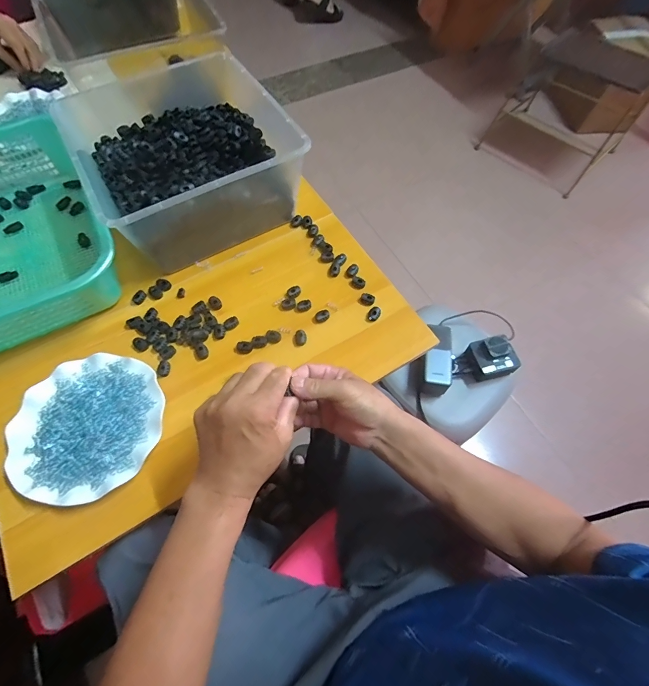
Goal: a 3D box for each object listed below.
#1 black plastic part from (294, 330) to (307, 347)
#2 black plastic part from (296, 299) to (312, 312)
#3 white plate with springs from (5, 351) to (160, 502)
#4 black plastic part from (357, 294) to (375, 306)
[{"bbox_3d":[-0.035,-0.008,0.517,0.019,0.009,0.023,-2,64,-2],"label":"black plastic part"},{"bbox_3d":[-0.032,-0.057,0.538,0.024,0.007,0.017,-28,68,-13],"label":"black plastic part"},{"bbox_3d":[-0.299,0.102,0.447,0.176,0.031,0.179,0,64,0],"label":"white plate with springs"},{"bbox_3d":[0.066,-0.069,0.544,0.024,0.008,0.018,19,65,8],"label":"black plastic part"}]

